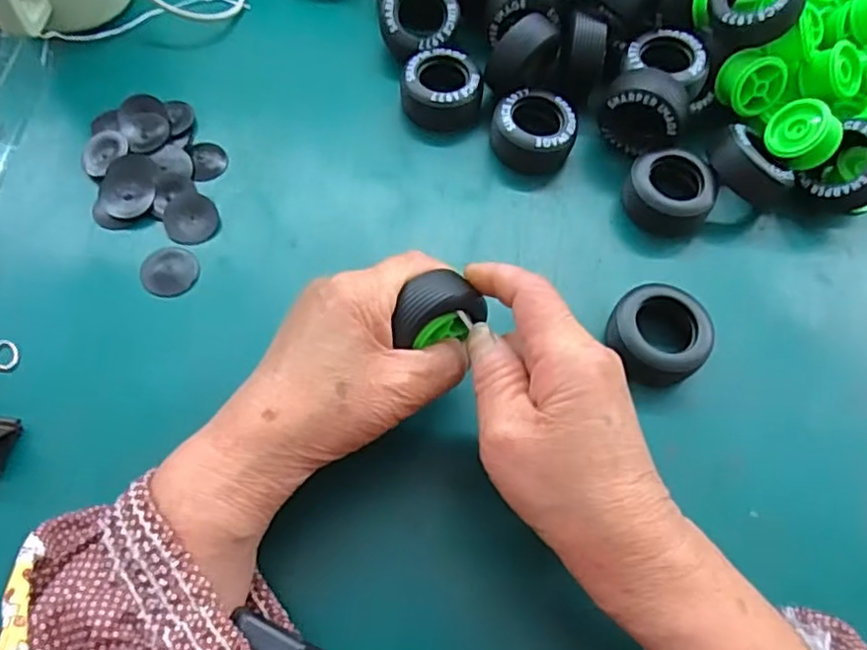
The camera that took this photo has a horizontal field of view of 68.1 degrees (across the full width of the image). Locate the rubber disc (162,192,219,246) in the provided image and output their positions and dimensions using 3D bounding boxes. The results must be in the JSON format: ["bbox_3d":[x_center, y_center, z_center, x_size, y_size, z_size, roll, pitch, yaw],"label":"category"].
[{"bbox_3d":[-0.131,-0.058,0.345,0.028,0.004,0.030,2,62,-3],"label":"rubber disc"}]

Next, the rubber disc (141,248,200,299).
[{"bbox_3d":[-0.136,-0.028,0.330,0.028,0.004,0.029,2,62,-3],"label":"rubber disc"}]

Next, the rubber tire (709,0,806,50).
[{"bbox_3d":[0.184,-0.186,0.365,0.048,0.024,0.045,-8,75,31],"label":"rubber tire"}]

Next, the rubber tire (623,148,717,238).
[{"bbox_3d":[0.133,-0.075,0.364,0.047,0.025,0.042,16,62,4],"label":"rubber tire"}]

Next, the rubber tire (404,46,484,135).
[{"bbox_3d":[0.006,-0.144,0.391,0.047,0.026,0.041,9,62,1],"label":"rubber tire"}]

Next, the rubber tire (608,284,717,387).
[{"bbox_3d":[0.112,0.005,0.319,0.045,0.024,0.048,2,62,-3],"label":"rubber tire"}]

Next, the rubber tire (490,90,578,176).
[{"bbox_3d":[0.060,-0.115,0.381,0.048,0.026,0.043,16,62,5],"label":"rubber tire"}]

